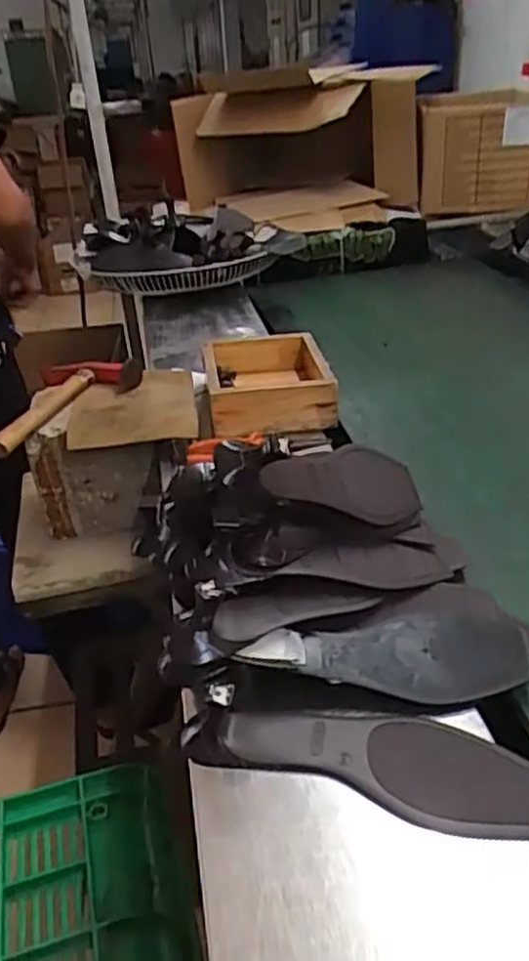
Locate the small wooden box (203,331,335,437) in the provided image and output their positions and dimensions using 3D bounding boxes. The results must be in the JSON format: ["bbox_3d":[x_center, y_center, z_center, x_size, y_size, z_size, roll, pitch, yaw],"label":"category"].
[{"bbox_3d":[0.004,-0.122,0.920,0.149,0.062,0.185,-8,30,-4],"label":"small wooden box"}]

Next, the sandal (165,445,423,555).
[{"bbox_3d":[0.041,0.004,0.604,0.225,0.101,0.079,-3,26,-28],"label":"sandal"}]

